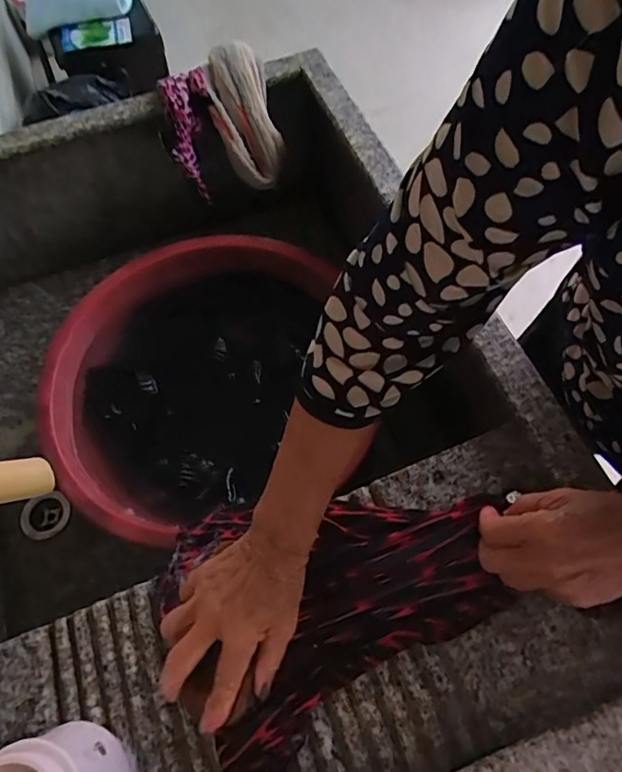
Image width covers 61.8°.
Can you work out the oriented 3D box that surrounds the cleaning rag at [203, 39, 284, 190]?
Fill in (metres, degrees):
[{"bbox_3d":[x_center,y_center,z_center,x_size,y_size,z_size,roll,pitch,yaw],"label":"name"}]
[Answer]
[{"bbox_3d":[-0.086,-0.341,0.661,0.079,0.169,0.052,-20,26,-9],"label":"cleaning rag"}]

